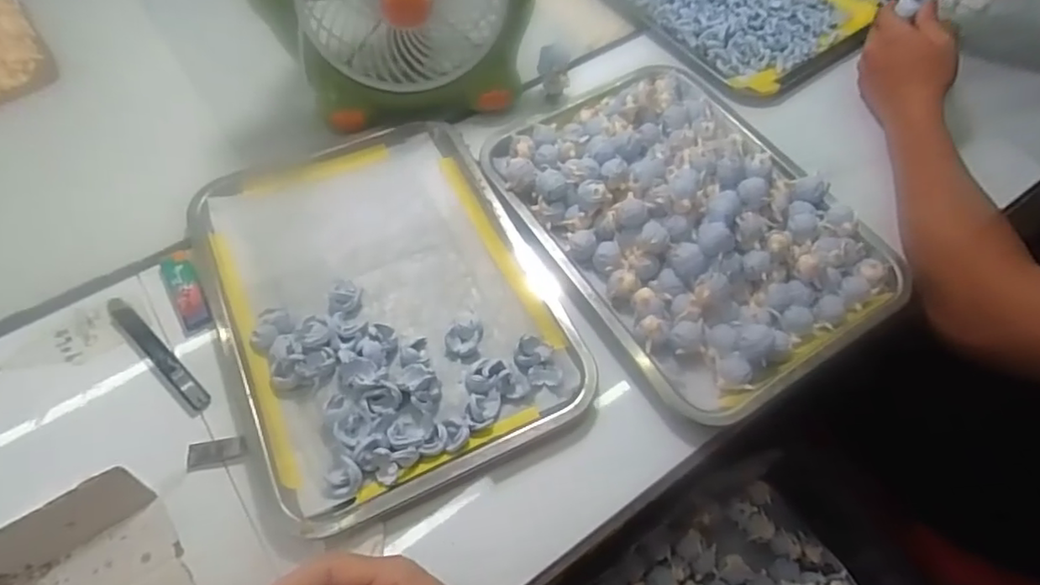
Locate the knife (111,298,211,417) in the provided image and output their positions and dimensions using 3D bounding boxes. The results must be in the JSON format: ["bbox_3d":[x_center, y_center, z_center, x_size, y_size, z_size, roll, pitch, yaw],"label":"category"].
[{"bbox_3d":[-0.298,0.048,0.493,0.137,0.007,0.018,40,66,20],"label":"knife"}]

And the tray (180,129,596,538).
[{"bbox_3d":[-0.122,-0.006,0.523,0.261,0.028,0.359,-24,63,-14],"label":"tray"}]

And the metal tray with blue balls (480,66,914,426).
[{"bbox_3d":[0.153,-0.083,0.547,0.264,0.044,0.353,-27,64,-16],"label":"metal tray with blue balls"}]

